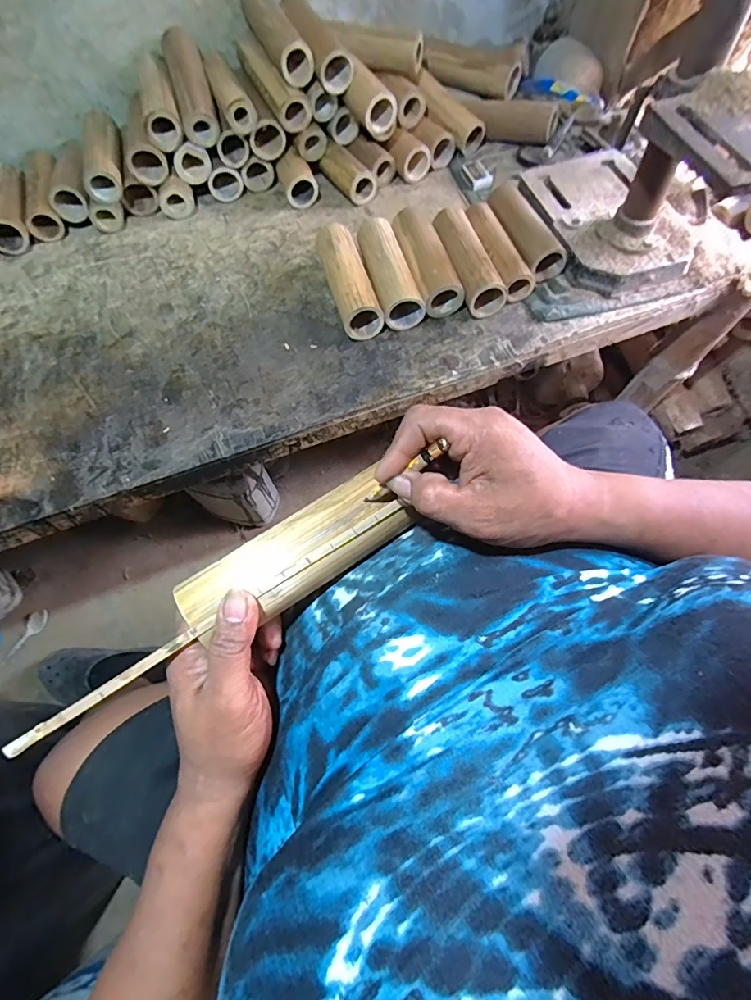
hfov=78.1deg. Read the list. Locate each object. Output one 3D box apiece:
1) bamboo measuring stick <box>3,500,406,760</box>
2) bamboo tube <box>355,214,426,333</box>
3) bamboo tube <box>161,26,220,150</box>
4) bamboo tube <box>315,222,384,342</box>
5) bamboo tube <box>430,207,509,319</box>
[{"bbox_3d":[-0.092,0.070,0.279,0.255,0.009,0.008,-32,69,-13],"label":"bamboo measuring stick"},{"bbox_3d":[0.018,-0.332,0.678,0.057,0.063,0.178,-15,67,-4],"label":"bamboo tube"},{"bbox_3d":[-0.288,-0.645,0.716,0.051,0.045,0.180,-17,84,-5],"label":"bamboo tube"},{"bbox_3d":[-0.040,-0.315,0.668,0.055,0.062,0.173,-16,67,-4],"label":"bamboo tube"},{"bbox_3d":[0.133,-0.350,0.673,0.061,0.053,0.178,-18,67,-5],"label":"bamboo tube"}]

